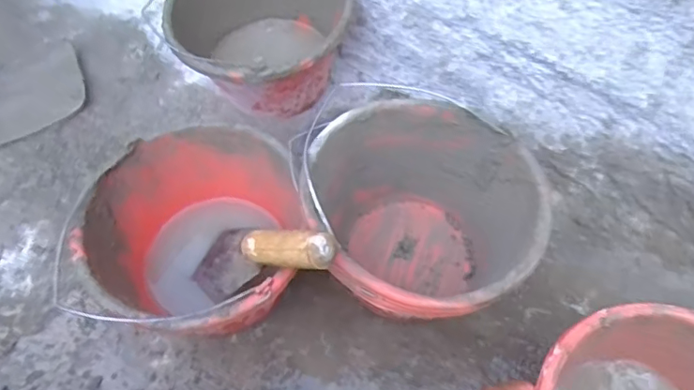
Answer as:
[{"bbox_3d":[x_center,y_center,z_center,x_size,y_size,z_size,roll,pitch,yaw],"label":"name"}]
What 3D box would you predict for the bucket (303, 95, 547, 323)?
[{"bbox_3d":[0.077,0.049,0.619,0.230,0.194,0.242,1,57,-1],"label":"bucket"}]

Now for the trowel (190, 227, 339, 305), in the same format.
[{"bbox_3d":[-0.096,0.064,0.575,0.054,0.275,0.084,45,61,-14],"label":"trowel"}]

